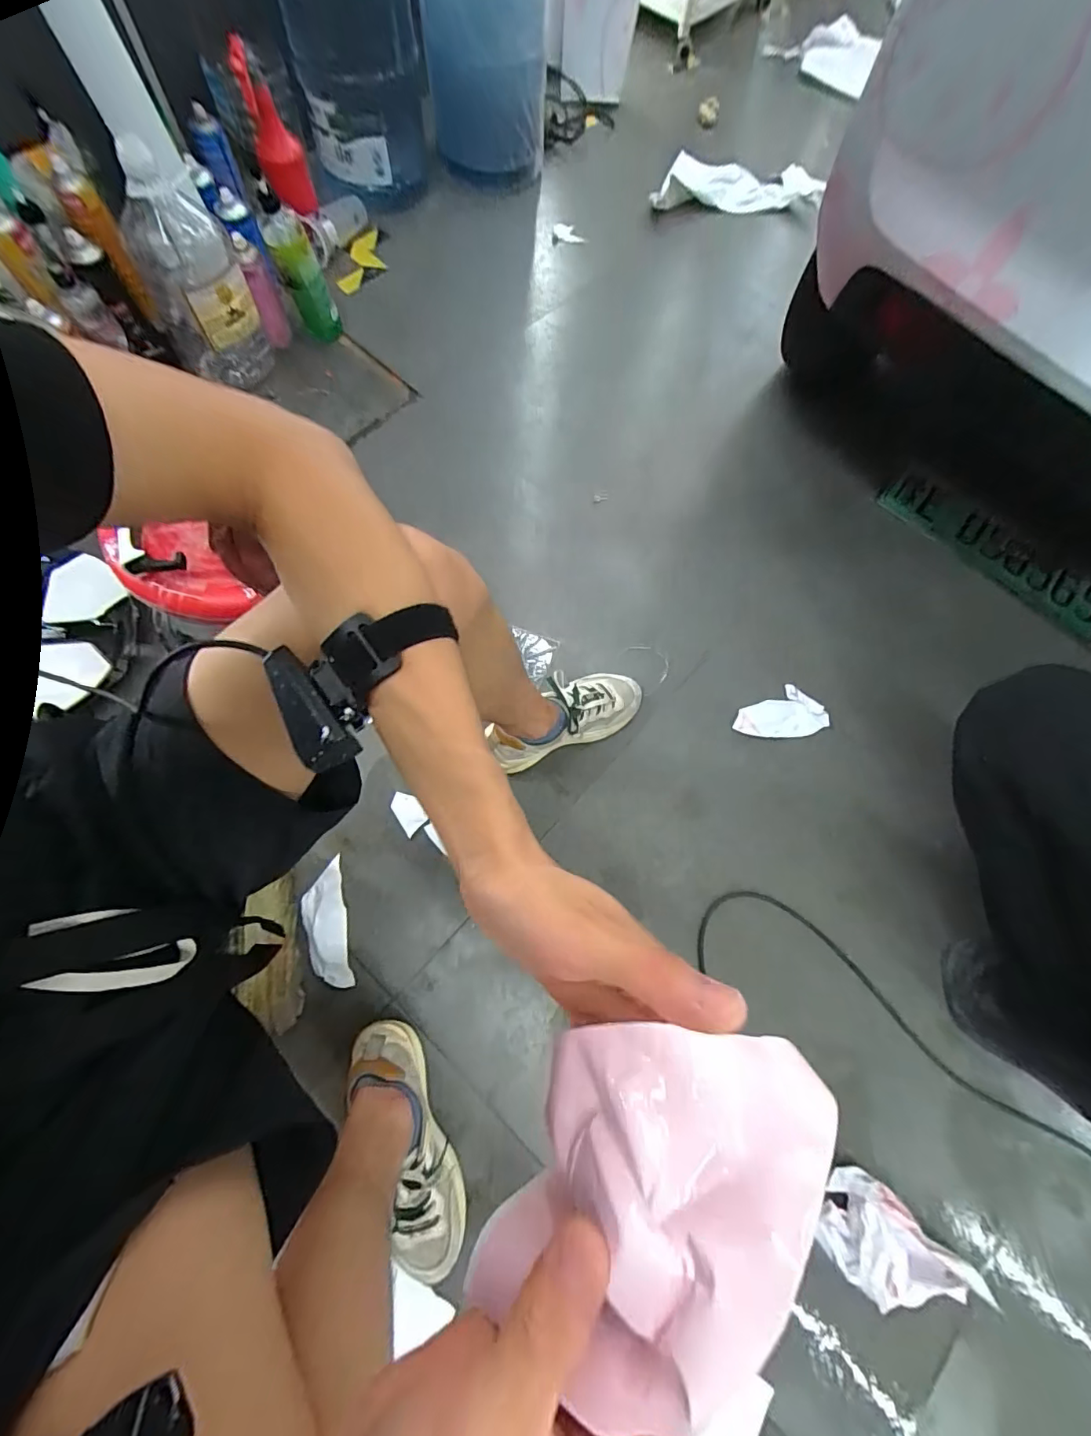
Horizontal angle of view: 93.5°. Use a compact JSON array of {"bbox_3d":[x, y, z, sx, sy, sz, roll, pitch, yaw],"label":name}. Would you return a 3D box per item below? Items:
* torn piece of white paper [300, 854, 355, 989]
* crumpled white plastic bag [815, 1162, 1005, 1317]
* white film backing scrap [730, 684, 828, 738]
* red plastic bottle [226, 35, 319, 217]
[{"bbox_3d":[-0.314,0.298,0.735,0.059,0.007,0.170,-16,72,-7],"label":"torn piece of white paper"},{"bbox_3d":[0.419,0.644,0.607,0.180,0.060,0.102,43,74,10],"label":"crumpled white plastic bag"},{"bbox_3d":[0.402,-0.009,0.878,0.164,0.020,0.084,-5,71,-3],"label":"white film backing scrap"},{"bbox_3d":[-0.533,-1.143,1.011,0.086,0.264,0.109,-21,72,-8],"label":"red plastic bottle"}]

